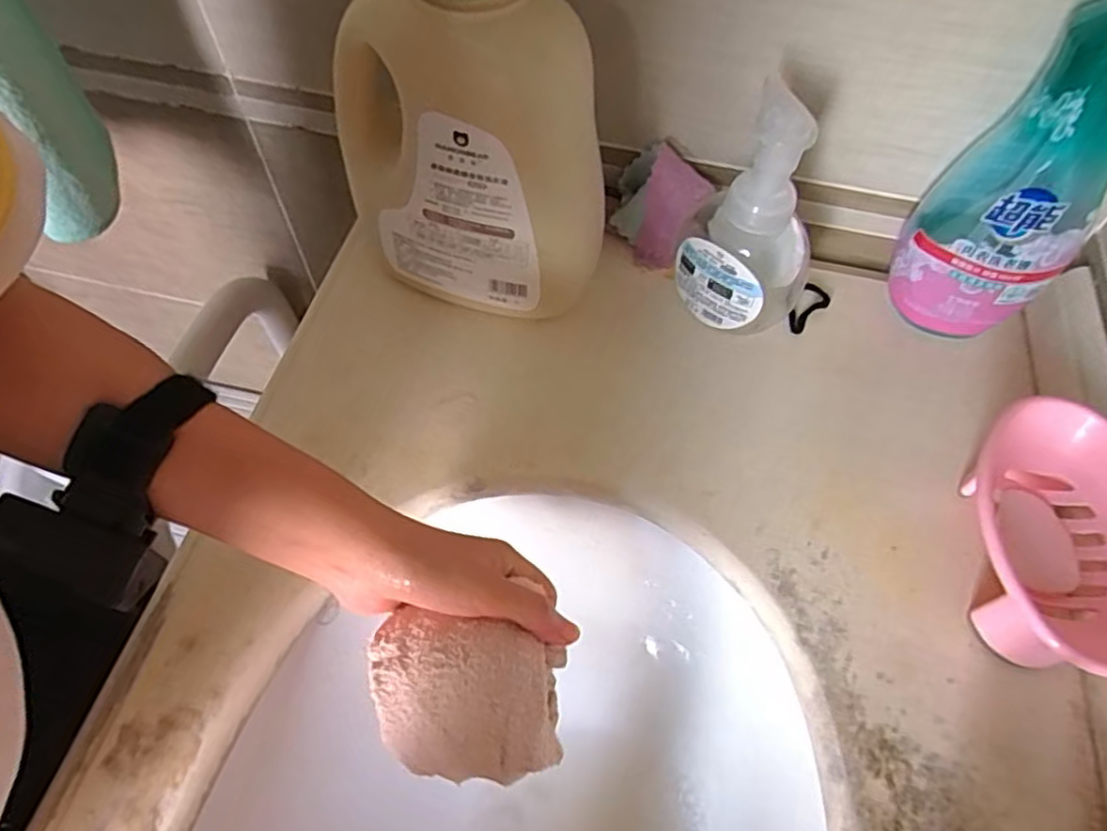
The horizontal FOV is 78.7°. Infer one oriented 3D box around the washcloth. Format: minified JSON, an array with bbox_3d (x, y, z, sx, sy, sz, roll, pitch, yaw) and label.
[{"bbox_3d":[-0.046,0.143,0.339,0.097,0.043,0.067,10,59,4],"label":"washcloth"}]

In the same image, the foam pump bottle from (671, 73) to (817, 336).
[{"bbox_3d":[0.131,-0.127,0.452,0.079,0.162,0.071,19,60,9],"label":"foam pump bottle"}]

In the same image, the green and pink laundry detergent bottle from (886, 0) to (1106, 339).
[{"bbox_3d":[0.297,-0.156,0.403,0.087,0.288,0.054,28,62,14],"label":"green and pink laundry detergent bottle"}]

